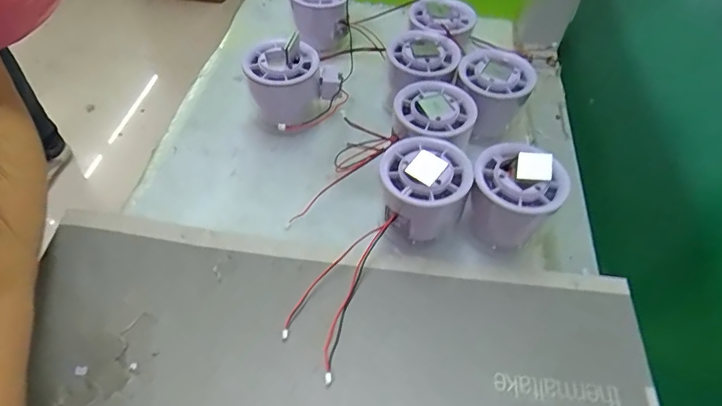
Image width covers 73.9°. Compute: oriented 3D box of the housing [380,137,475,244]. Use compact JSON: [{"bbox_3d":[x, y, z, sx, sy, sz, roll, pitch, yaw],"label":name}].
[{"bbox_3d":[0.040,-0.006,0.315,0.054,0.055,0.052,2,51,-3],"label":"housing"}]

